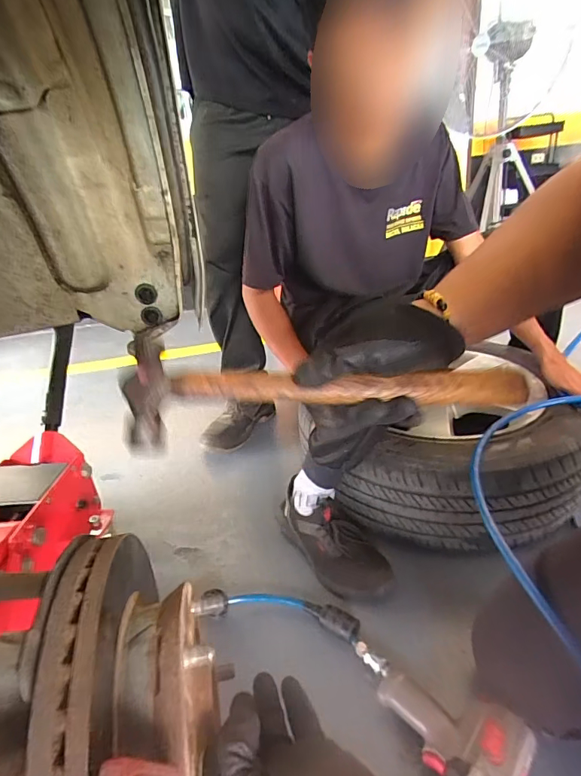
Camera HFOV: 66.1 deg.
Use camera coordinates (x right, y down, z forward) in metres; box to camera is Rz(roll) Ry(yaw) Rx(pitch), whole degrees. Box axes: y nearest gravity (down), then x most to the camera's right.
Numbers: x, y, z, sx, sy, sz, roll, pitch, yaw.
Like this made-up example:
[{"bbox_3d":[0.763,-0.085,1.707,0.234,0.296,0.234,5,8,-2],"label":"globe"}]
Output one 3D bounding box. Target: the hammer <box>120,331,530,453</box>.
[{"bbox_3d":[0.032,0.004,0.380,0.330,0.086,0.030,0,-16,-5],"label":"hammer"}]

